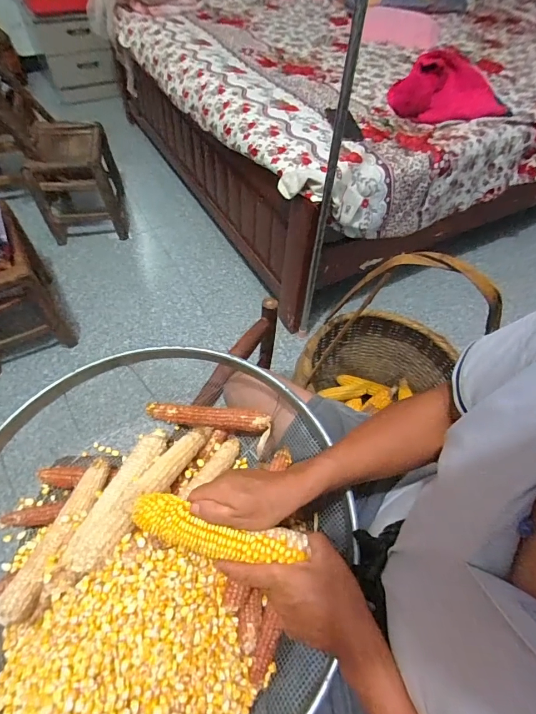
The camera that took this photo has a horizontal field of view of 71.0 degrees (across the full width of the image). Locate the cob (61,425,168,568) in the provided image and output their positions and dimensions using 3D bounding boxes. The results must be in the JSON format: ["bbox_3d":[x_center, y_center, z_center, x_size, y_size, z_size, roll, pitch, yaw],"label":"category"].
[{"bbox_3d":[-0.198,0.176,0.503,0.051,0.038,0.203,18,54,10],"label":"cob"}]

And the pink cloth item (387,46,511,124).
[{"bbox_3d":[0.603,-0.878,1.217,0.462,0.127,0.264,-29,59,-23],"label":"pink cloth item"}]

